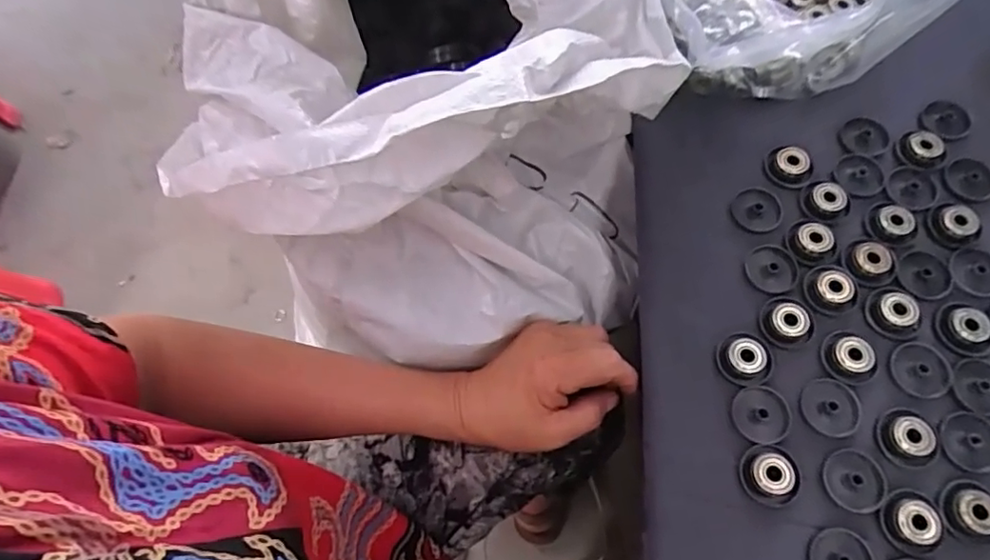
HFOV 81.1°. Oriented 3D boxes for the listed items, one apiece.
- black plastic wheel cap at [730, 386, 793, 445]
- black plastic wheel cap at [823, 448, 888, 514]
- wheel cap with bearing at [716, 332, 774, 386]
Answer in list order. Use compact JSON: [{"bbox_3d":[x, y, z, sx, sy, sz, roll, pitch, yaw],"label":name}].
[{"bbox_3d":[0.159,0.080,0.345,0.032,0.004,0.033,-1,68,3],"label":"black plastic wheel cap"},{"bbox_3d":[0.205,0.113,0.328,0.032,0.004,0.033,9,68,6],"label":"black plastic wheel cap"},{"bbox_3d":[0.155,0.048,0.359,0.031,0.009,0.034,-1,68,3],"label":"wheel cap with bearing"}]

